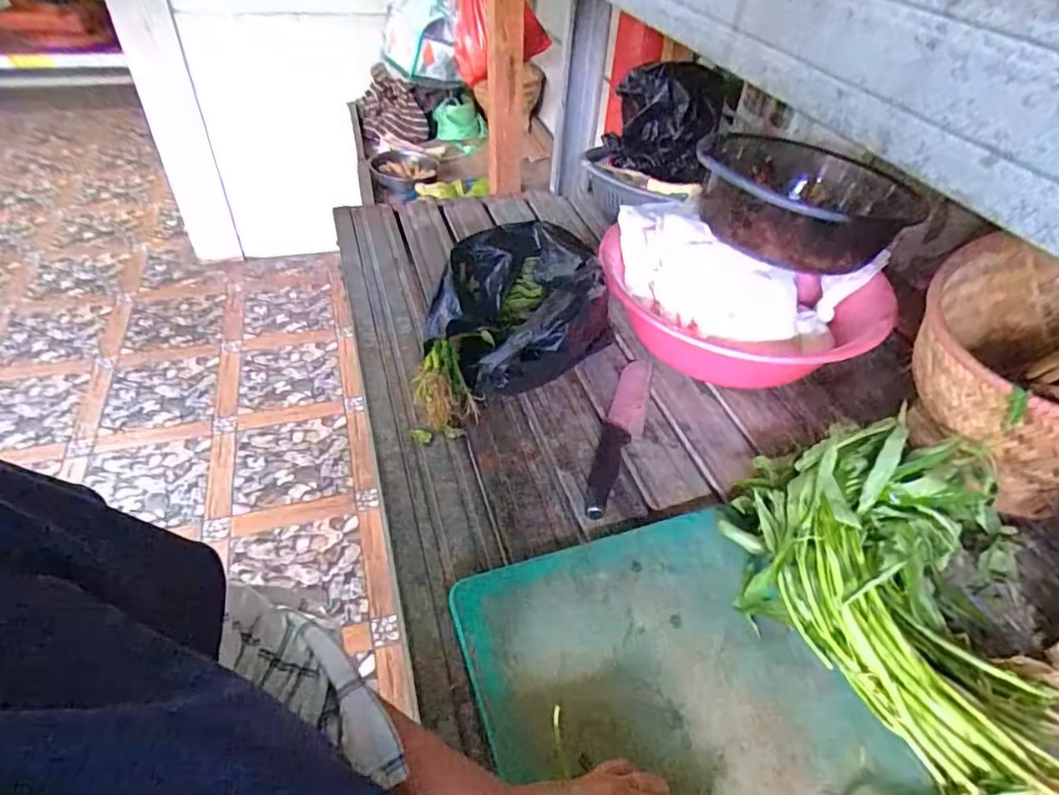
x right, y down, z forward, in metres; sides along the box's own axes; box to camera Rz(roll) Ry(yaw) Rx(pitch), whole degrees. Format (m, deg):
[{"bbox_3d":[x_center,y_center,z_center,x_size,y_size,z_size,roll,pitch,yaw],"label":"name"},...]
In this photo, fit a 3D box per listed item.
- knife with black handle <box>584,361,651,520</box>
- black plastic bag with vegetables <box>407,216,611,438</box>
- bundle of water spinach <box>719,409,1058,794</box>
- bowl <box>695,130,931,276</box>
[{"bbox_3d":[0.106,0.036,0.682,0.043,0.021,0.263,13,44,9],"label":"knife with black handle"},{"bbox_3d":[-0.014,-0.087,0.702,0.201,0.154,0.258,7,43,2],"label":"black plastic bag with vegetables"},{"bbox_3d":[0.326,0.171,0.473,0.256,0.121,0.336,1,43,-4],"label":"bundle of water spinach"},{"bbox_3d":[0.352,-0.260,0.784,0.264,0.099,0.249,2,43,-2],"label":"bowl"}]

